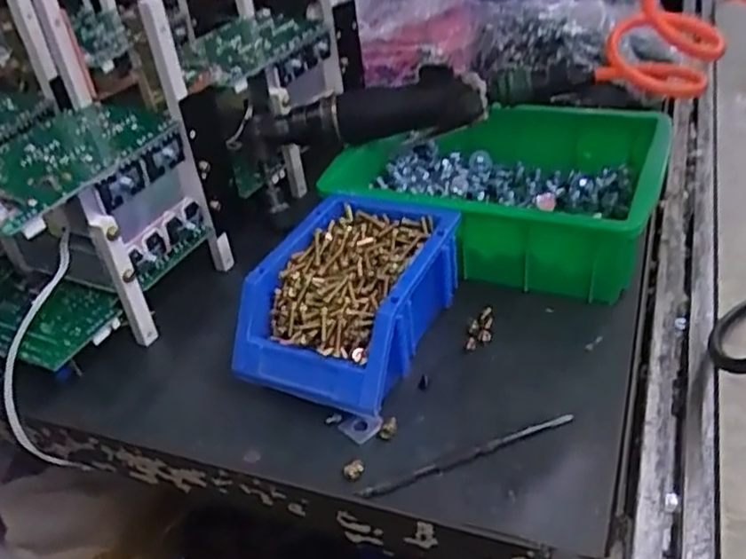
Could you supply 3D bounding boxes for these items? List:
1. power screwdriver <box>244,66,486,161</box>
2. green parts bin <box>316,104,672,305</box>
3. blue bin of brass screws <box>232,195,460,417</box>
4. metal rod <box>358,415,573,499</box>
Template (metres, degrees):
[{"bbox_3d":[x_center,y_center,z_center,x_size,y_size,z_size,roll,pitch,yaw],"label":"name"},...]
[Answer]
[{"bbox_3d":[-0.007,-0.134,0.583,0.196,0.059,0.048,-5,36,21],"label":"power screwdriver"},{"bbox_3d":[0.103,-0.074,0.582,0.243,0.090,0.197,9,39,21],"label":"green parts bin"},{"bbox_3d":[-0.014,0.015,0.478,0.114,0.069,0.154,16,42,28],"label":"blue bin of brass screws"},{"bbox_3d":[0.055,0.101,0.403,0.131,0.006,0.007,-16,40,-14],"label":"metal rod"}]

